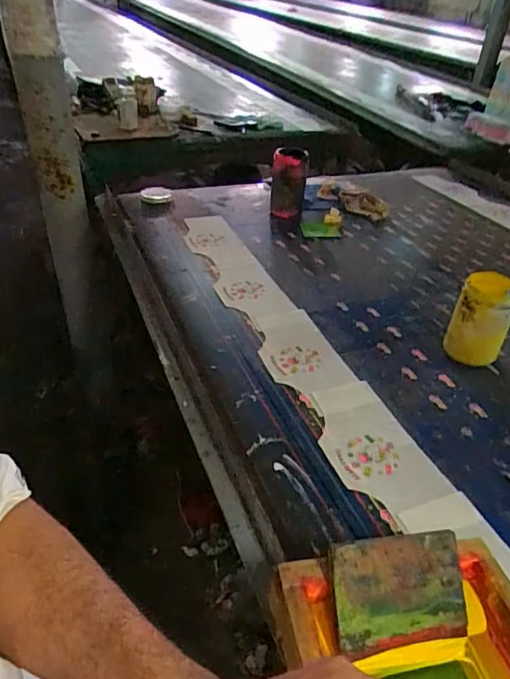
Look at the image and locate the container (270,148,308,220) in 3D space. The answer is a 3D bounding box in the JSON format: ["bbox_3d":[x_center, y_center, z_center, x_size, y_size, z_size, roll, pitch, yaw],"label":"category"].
[{"bbox_3d":[0.093,-0.444,1.387,0.094,0.167,0.096,6,37,1],"label":"container"}]

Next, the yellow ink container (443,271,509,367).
[{"bbox_3d":[0.397,-0.026,0.868,0.093,0.154,0.082,23,41,24],"label":"yellow ink container"}]

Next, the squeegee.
[{"bbox_3d":[0.147,0.255,0.495,0.146,0.008,0.104,1,78,-17],"label":"squeegee"}]

